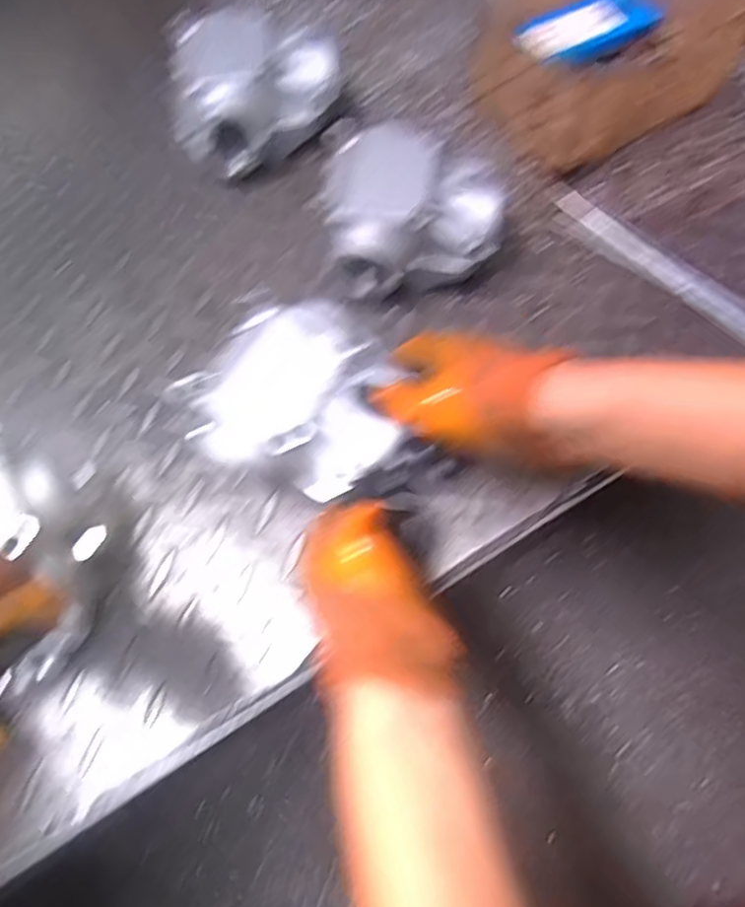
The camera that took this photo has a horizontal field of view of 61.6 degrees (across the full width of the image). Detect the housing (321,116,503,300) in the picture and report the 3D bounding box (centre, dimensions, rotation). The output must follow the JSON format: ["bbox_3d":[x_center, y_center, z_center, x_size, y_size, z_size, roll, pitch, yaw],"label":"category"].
[{"bbox_3d":[0.032,-0.199,0.520,0.146,0.081,0.127,-2,69,2],"label":"housing"}]

